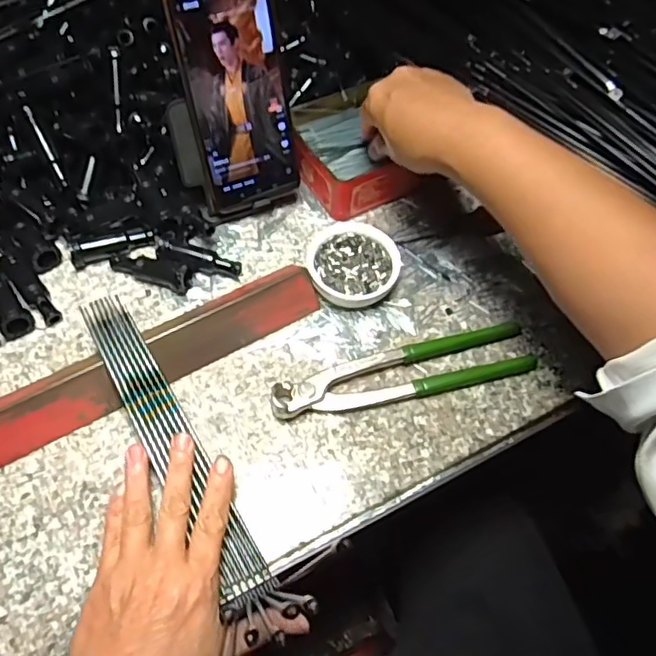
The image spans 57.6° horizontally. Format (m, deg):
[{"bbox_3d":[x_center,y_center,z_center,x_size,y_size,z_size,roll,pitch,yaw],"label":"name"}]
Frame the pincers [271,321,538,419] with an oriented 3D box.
[{"bbox_3d":[0.057,0.032,0.440,0.198,0.017,0.041,-13,61,-10],"label":"pincers"}]

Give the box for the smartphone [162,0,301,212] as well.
[{"bbox_3d":[-0.067,-0.175,0.455,0.078,0.163,0.006,-21,38,-15],"label":"smartphone"}]

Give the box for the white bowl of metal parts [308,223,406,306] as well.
[{"bbox_3d":[0.020,-0.053,0.481,0.070,0.024,0.074,1,59,-2],"label":"white bowl of metal parts"}]

